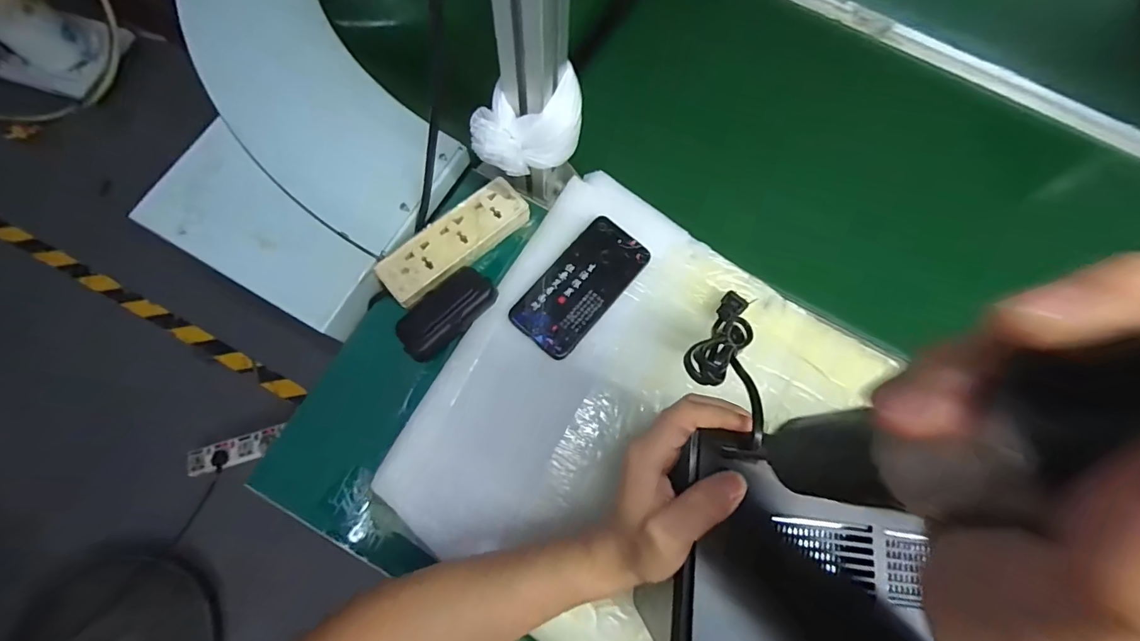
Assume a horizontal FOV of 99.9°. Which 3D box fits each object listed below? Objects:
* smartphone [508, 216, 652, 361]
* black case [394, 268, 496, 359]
[{"bbox_3d":[0.011,-0.037,0.504,0.075,0.010,0.153,40,77,9],"label":"smartphone"},{"bbox_3d":[-0.127,-0.010,0.484,0.107,0.022,0.050,-41,80,-12],"label":"black case"}]

